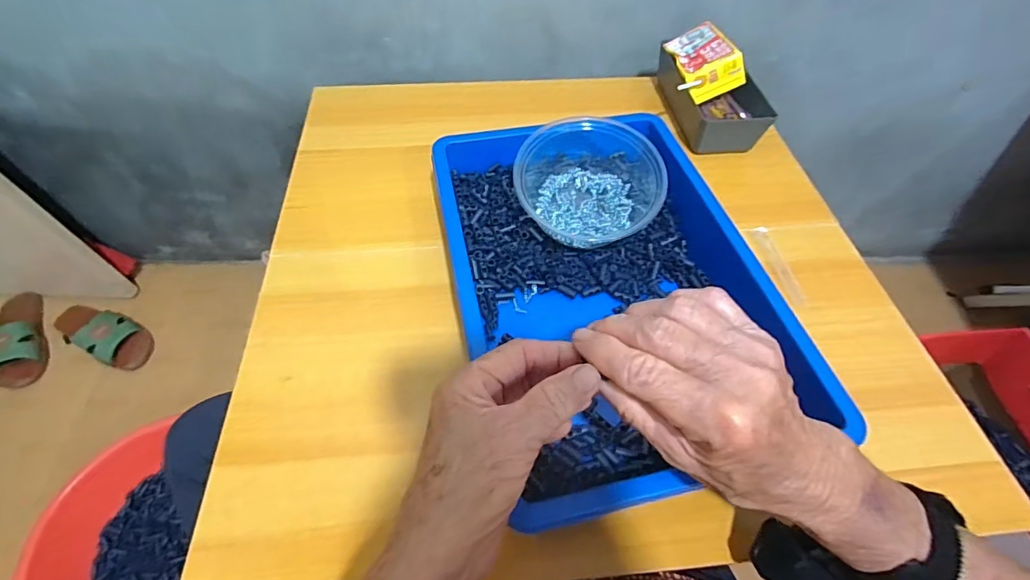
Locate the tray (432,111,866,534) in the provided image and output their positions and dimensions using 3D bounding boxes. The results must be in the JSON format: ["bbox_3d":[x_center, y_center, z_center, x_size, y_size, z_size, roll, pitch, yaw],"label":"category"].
[{"bbox_3d":[0.073,-0.017,0.406,0.242,0.077,0.352,-10,58,-9],"label":"tray"}]

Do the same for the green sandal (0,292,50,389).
[{"bbox_3d":[-0.968,0.087,0.899,0.084,0.057,0.207,-21,61,-15],"label":"green sandal"}]

